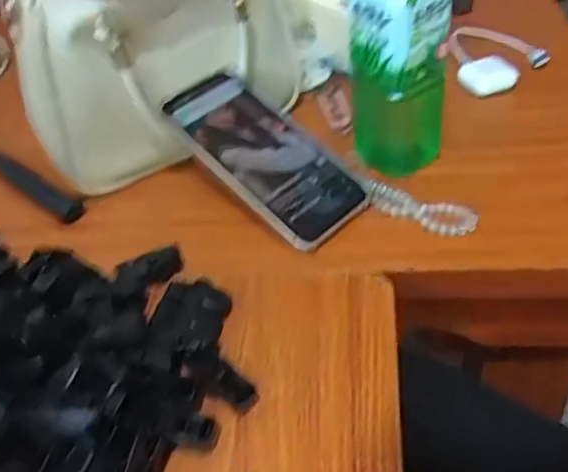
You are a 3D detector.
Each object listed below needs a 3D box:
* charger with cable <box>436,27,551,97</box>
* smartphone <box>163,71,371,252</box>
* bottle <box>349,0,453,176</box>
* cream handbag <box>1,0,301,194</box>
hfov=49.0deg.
[{"bbox_3d":[0.206,-0.178,0.615,0.091,0.024,0.108,-8,43,-1],"label":"charger with cable"},{"bbox_3d":[-0.015,-0.066,0.486,0.167,0.014,0.083,43,59,15],"label":"smartphone"},{"bbox_3d":[0.083,-0.133,0.451,0.057,0.195,0.061,28,53,32],"label":"bottle"},{"bbox_3d":[-0.102,-0.153,0.526,0.136,0.166,0.215,15,47,22],"label":"cream handbag"}]

